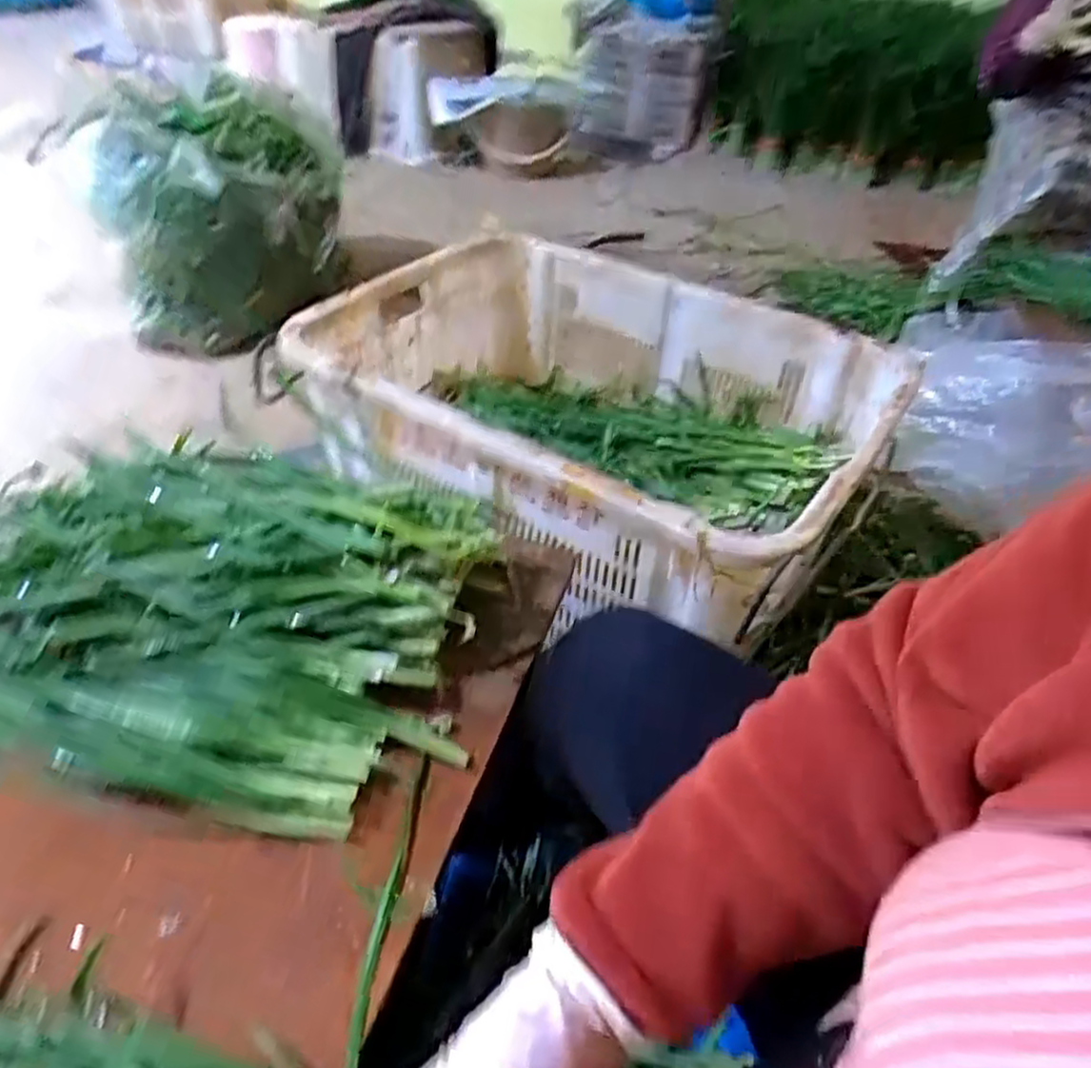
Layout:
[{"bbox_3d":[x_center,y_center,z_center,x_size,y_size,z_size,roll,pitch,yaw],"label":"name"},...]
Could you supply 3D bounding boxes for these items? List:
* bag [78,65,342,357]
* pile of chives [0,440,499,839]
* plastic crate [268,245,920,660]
[{"bbox_3d":[-0.670,-0.652,1.549,0.464,0.429,0.341,-19,47,-22],"label":"bag"},{"bbox_3d":[-0.270,0.049,0.547,0.433,0.094,0.279,7,43,4],"label":"pile of chives"},{"bbox_3d":[0.057,-0.160,1.000,0.692,0.238,0.546,23,47,20],"label":"plastic crate"}]

